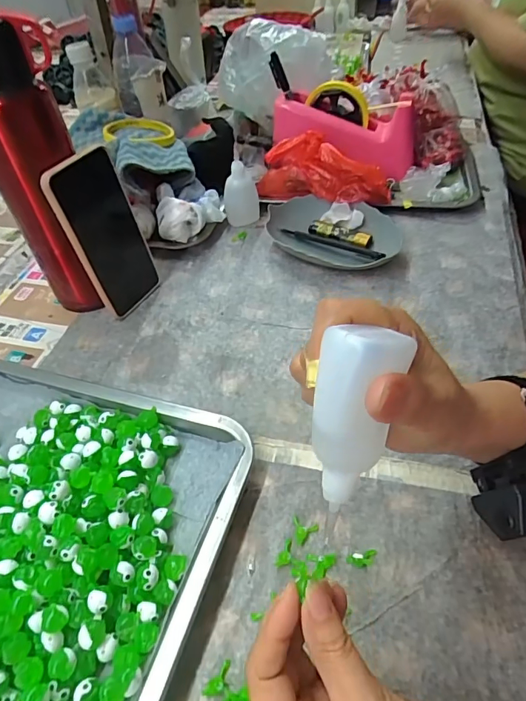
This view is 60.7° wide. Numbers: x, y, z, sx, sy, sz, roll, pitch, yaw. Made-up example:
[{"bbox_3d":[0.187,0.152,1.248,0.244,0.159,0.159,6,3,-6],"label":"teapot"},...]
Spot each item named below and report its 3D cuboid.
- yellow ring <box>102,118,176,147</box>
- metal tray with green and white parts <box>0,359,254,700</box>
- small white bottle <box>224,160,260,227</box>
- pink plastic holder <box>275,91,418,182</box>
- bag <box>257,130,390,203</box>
[{"bbox_3d":[-0.171,-0.299,0.620,0.091,0.016,0.099,-2,47,2],"label":"yellow ring"},{"bbox_3d":[-0.187,0.127,0.323,0.309,0.037,0.256,11,50,15],"label":"metal tray with green and white parts"},{"bbox_3d":[-0.030,-0.217,0.601,0.046,0.074,0.051,-5,47,-1],"label":"small white bottle"},{"bbox_3d":[0.115,-0.305,0.621,0.205,0.101,0.073,17,50,1],"label":"pink plastic holder"},{"bbox_3d":[0.078,-0.229,0.580,0.171,0.074,0.056,17,52,20],"label":"bag"}]

